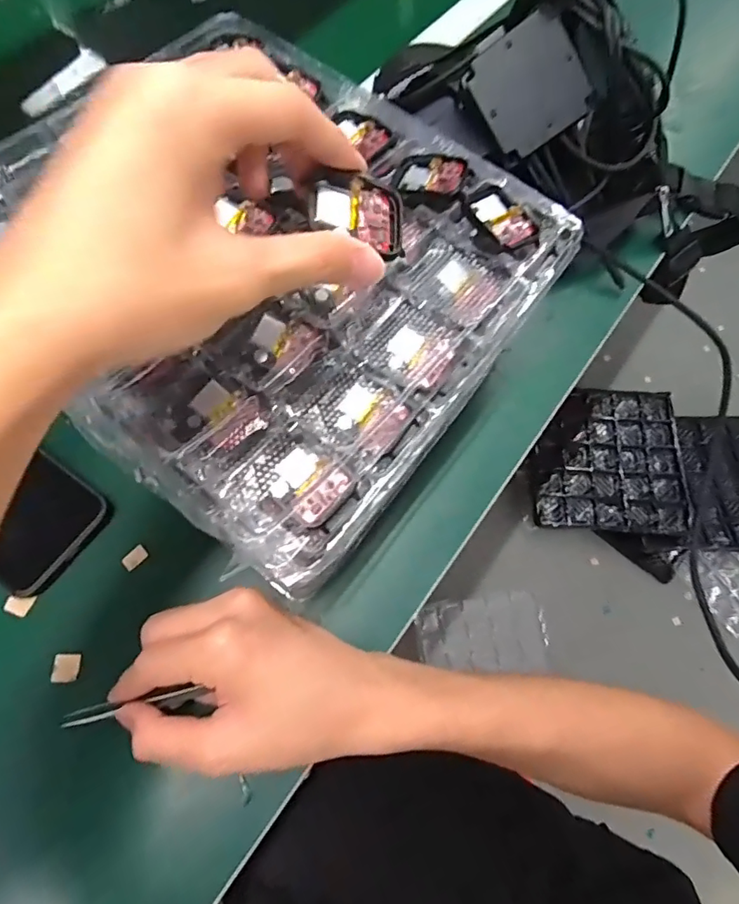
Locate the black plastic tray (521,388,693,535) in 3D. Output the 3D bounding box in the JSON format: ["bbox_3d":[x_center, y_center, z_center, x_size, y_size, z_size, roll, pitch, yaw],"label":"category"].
[{"bbox_3d":[0.514,0.009,1.107,0.307,0.053,0.336,7,69,1],"label":"black plastic tray"}]

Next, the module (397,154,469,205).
[{"bbox_3d":[0.037,-0.165,0.304,0.040,0.008,0.039,17,69,5],"label":"module"}]

